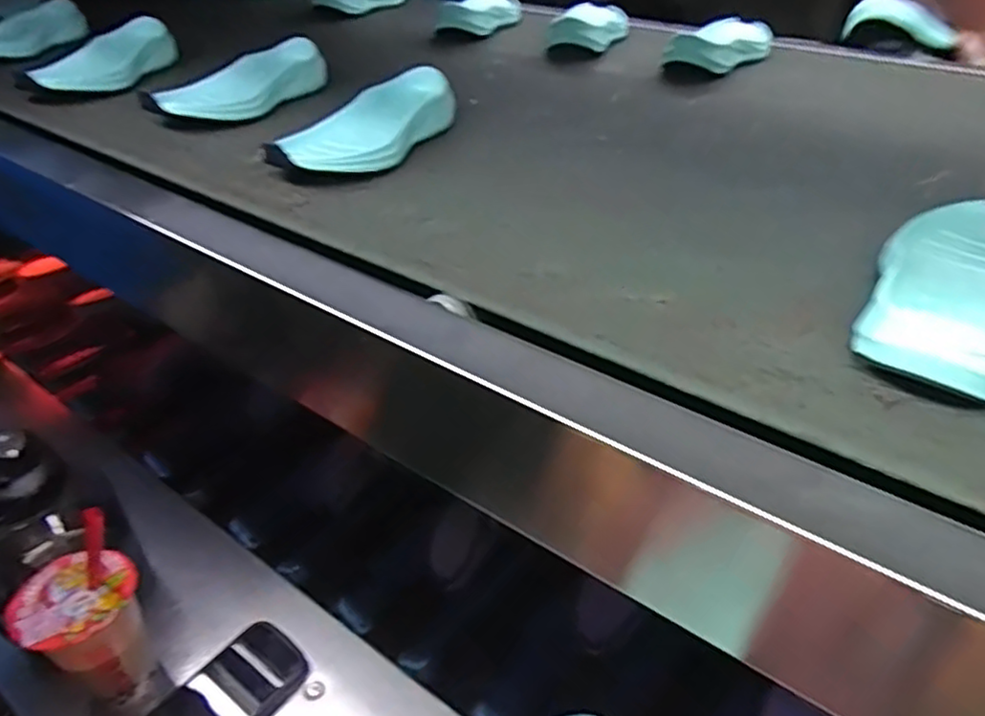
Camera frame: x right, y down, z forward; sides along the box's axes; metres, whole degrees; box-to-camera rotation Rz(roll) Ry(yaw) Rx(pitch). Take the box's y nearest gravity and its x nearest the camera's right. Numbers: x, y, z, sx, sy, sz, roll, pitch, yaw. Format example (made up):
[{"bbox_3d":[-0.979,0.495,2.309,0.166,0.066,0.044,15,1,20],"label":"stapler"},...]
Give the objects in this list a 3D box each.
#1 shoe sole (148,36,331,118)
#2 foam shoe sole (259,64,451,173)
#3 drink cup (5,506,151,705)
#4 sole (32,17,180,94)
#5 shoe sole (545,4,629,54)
[{"bbox_3d":[-0.246,-0.269,0.668,0.072,0.045,0.198,20,42,24],"label":"shoe sole"},{"bbox_3d":[-0.110,-0.195,0.576,0.090,0.046,0.203,19,41,24],"label":"foam shoe sole"},{"bbox_3d":[-0.346,0.225,0.580,0.083,0.211,0.087,0,37,0],"label":"drink cup"},{"bbox_3d":[-0.420,-0.325,0.736,0.063,0.045,0.168,8,37,12],"label":"sole"},{"bbox_3d":[0.134,-0.441,0.907,0.092,0.042,0.196,9,38,12],"label":"shoe sole"}]

